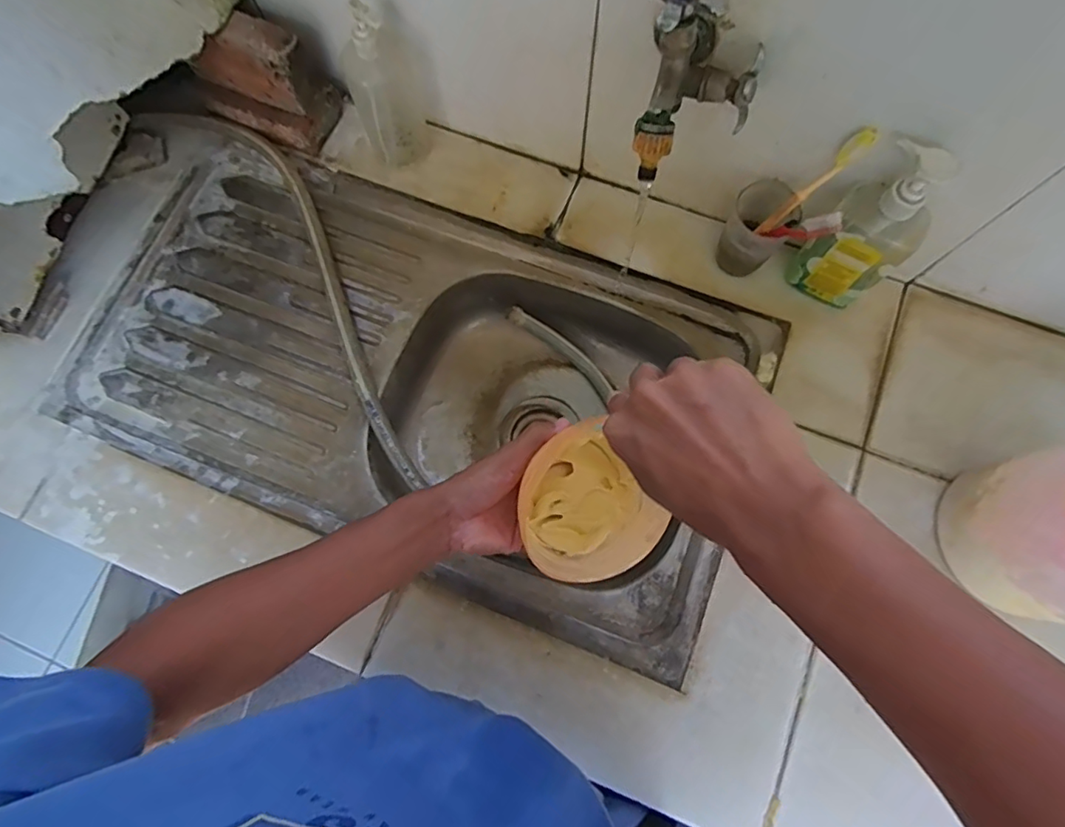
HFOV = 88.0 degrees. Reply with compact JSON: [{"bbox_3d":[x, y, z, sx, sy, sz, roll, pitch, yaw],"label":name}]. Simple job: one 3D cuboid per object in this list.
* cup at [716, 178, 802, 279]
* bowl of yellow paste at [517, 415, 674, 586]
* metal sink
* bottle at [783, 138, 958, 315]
[{"bbox_3d":[0.237,-0.194,0.600,0.065,0.093,0.068,0,75,1],"label":"cup"},{"bbox_3d":[0.039,0.073,0.434,0.102,0.065,0.108,0,75,1],"label":"bowl of yellow paste"},{"bbox_3d":[-0.128,-0.035,0.677,0.745,0.133,0.401,21,77,7],"label":"metal sink"},{"bbox_3d":[0.330,-0.176,0.540,0.084,0.194,0.056,30,78,9],"label":"bottle"}]

